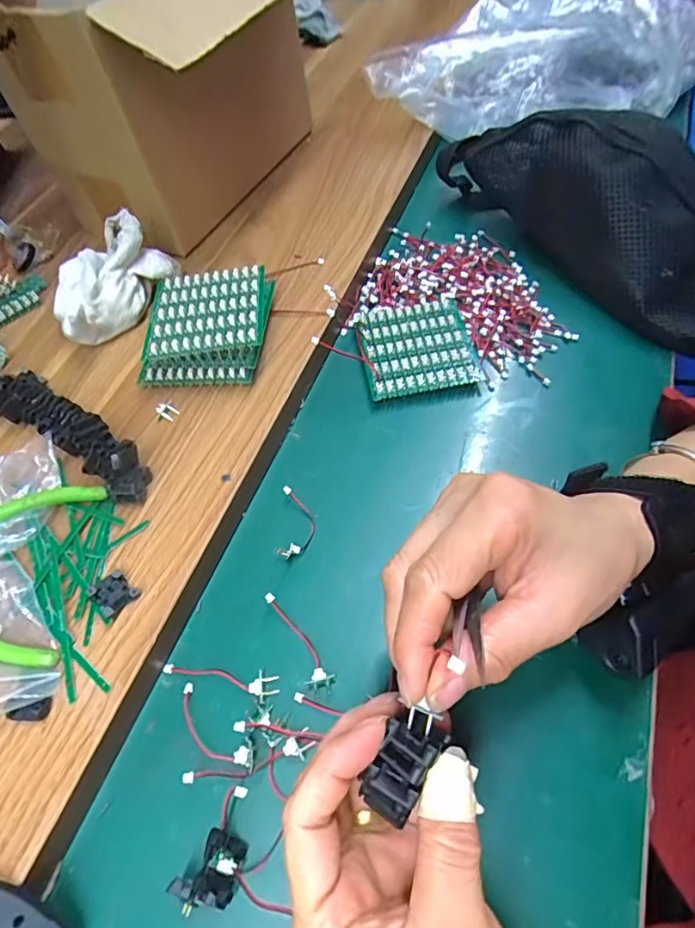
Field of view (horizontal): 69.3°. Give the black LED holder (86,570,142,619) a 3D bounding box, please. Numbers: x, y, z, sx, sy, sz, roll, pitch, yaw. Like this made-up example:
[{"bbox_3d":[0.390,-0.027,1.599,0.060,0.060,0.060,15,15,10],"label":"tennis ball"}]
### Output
[{"bbox_3d":[-0.131,0.072,0.281,0.022,0.008,0.020,34,68,23],"label":"black LED holder"}]

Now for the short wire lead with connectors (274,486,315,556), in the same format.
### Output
[{"bbox_3d":[-0.032,0.037,0.321,0.023,0.010,0.046,5,59,5],"label":"short wire lead with connectors"}]

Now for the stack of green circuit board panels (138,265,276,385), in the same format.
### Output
[{"bbox_3d":[-0.100,-0.101,0.367,0.088,0.035,0.093,1,59,6],"label":"stack of green circuit board panels"}]

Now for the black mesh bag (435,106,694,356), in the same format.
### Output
[{"bbox_3d":[0.203,-0.183,0.396,0.324,0.115,0.102,43,69,11],"label":"black mesh bag"}]

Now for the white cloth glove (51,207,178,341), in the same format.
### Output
[{"bbox_3d":[-0.179,-0.140,0.383,0.097,0.061,0.063,-23,60,-8],"label":"white cloth glove"}]

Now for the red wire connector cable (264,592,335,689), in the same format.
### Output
[{"bbox_3d":[-0.029,0.099,0.282,0.013,0.011,0.058,-32,63,-16],"label":"red wire connector cable"}]

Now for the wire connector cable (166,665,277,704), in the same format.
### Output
[{"bbox_3d":[-0.071,0.118,0.277,0.066,0.004,0.015,7,59,7],"label":"wire connector cable"}]

